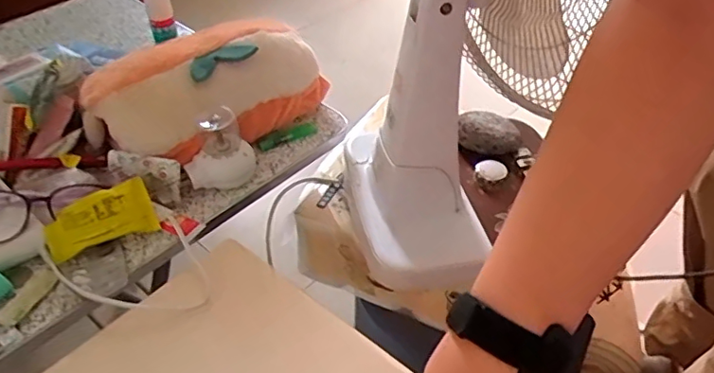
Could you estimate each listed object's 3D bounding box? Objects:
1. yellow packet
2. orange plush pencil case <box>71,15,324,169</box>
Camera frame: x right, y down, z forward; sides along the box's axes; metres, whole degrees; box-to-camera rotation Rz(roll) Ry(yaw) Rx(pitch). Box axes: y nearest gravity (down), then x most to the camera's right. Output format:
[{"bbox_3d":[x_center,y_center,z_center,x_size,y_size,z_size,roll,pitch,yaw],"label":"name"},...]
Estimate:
[{"bbox_3d":[-0.255,0.033,0.544,0.100,0.052,0.012,-19,16,-13],"label":"yellow packet"},{"bbox_3d":[-0.162,-0.109,0.652,0.265,0.114,0.125,-26,49,-28],"label":"orange plush pencil case"}]

